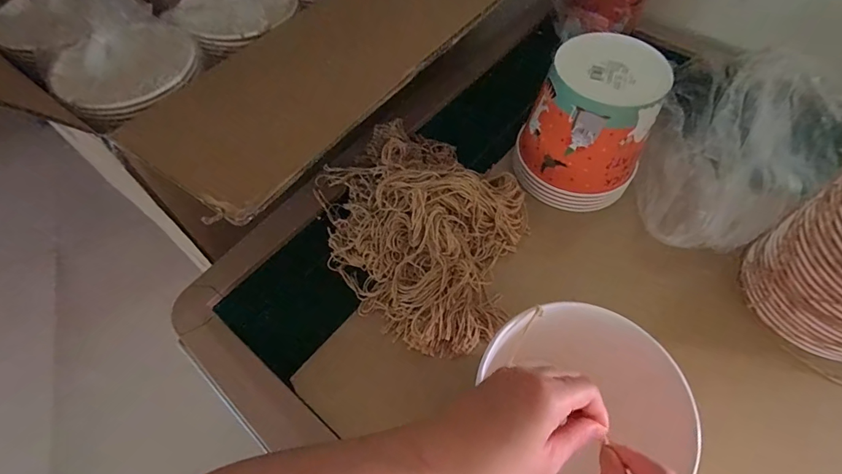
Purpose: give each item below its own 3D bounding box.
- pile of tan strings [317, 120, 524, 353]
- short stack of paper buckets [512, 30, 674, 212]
[{"bbox_3d":[-0.003,-0.032,0.509,0.226,0.077,0.282,-37,66,-21],"label":"pile of tan strings"},{"bbox_3d":[0.212,-0.134,0.539,0.152,0.176,0.137,19,60,11],"label":"short stack of paper buckets"}]

